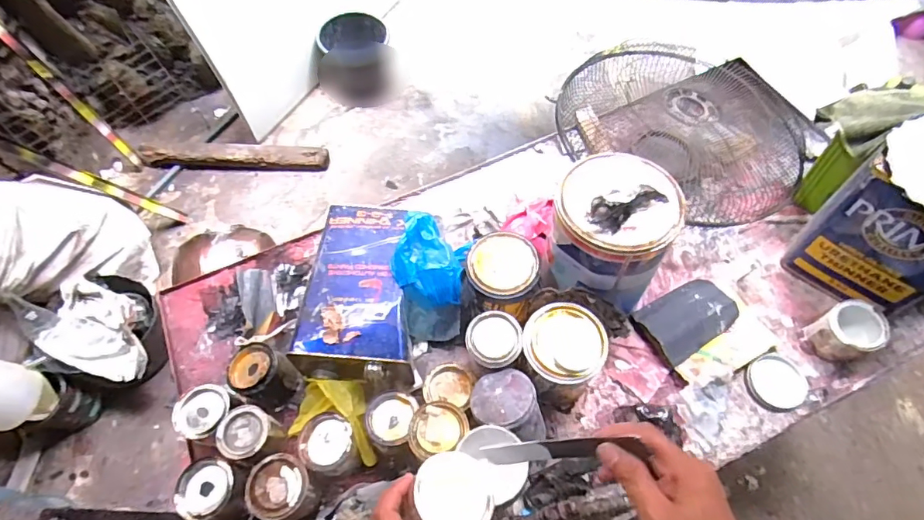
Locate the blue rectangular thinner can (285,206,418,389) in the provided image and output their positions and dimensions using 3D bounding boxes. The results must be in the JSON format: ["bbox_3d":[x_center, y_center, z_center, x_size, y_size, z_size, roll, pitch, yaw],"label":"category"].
[{"bbox_3d":[-0.140,0.044,0.726,0.167,0.096,0.263,0,64,2],"label":"blue rectangular thinner can"}]

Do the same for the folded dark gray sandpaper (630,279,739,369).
[{"bbox_3d":[0.342,0.084,0.747,0.142,0.034,0.094,-31,67,-12],"label":"folded dark gray sandpaper"}]

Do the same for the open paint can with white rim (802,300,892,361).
[{"bbox_3d":[0.550,0.101,0.702,0.068,0.061,0.070,-1,64,2],"label":"open paint can with white rim"}]

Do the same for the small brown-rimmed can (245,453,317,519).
[{"bbox_3d":[-0.226,0.289,0.628,0.070,0.071,0.070,-1,64,2],"label":"small brown-rimmed can"}]

